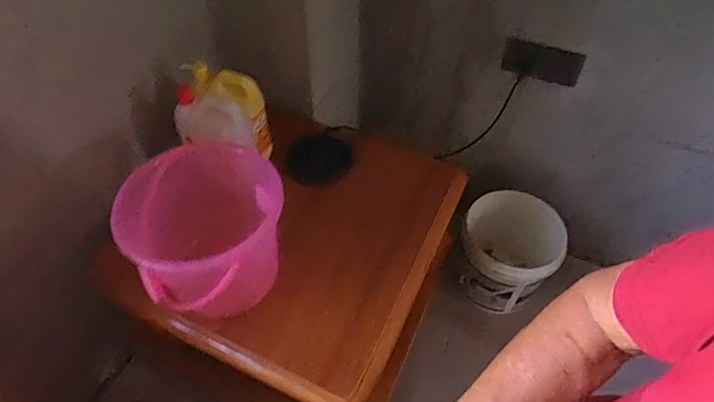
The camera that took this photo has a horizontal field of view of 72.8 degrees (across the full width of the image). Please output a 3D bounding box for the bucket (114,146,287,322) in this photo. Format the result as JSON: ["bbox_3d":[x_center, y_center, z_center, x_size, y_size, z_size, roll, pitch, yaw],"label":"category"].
[{"bbox_3d":[-0.246,0.046,0.797,0.245,0.188,0.239,0,50,-1],"label":"bucket"}]

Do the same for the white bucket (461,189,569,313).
[{"bbox_3d":[0.422,0.134,1.309,0.268,0.247,0.264,0,50,-1],"label":"white bucket"}]

